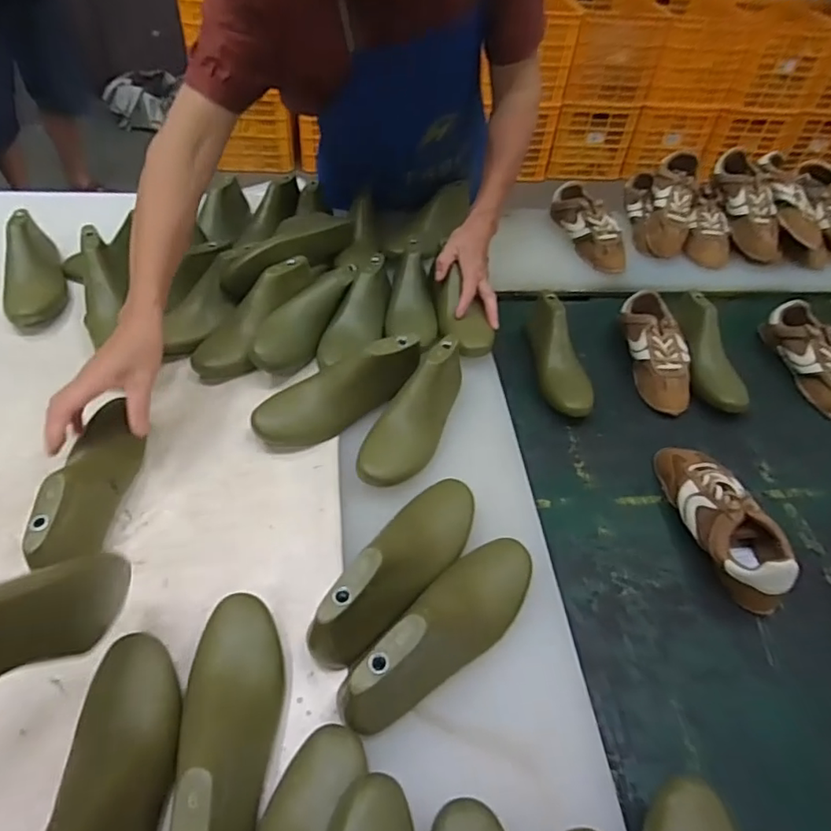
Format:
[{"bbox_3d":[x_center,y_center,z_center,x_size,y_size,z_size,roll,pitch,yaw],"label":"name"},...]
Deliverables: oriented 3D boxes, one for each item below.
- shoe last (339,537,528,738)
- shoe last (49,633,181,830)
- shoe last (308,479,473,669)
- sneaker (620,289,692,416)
[{"bbox_3d":[0.033,0.185,0.514,0.068,0.076,0.232,36,55,25],"label":"shoe last"},{"bbox_3d":[-0.225,0.275,0.422,0.070,0.079,0.227,-4,49,-8],"label":"shoe last"},{"bbox_3d":[-0.011,0.142,0.558,0.072,0.089,0.231,29,52,20],"label":"shoe last"},{"bbox_3d":[0.379,-0.099,0.901,0.086,0.072,0.226,1,48,-3],"label":"sneaker"}]

